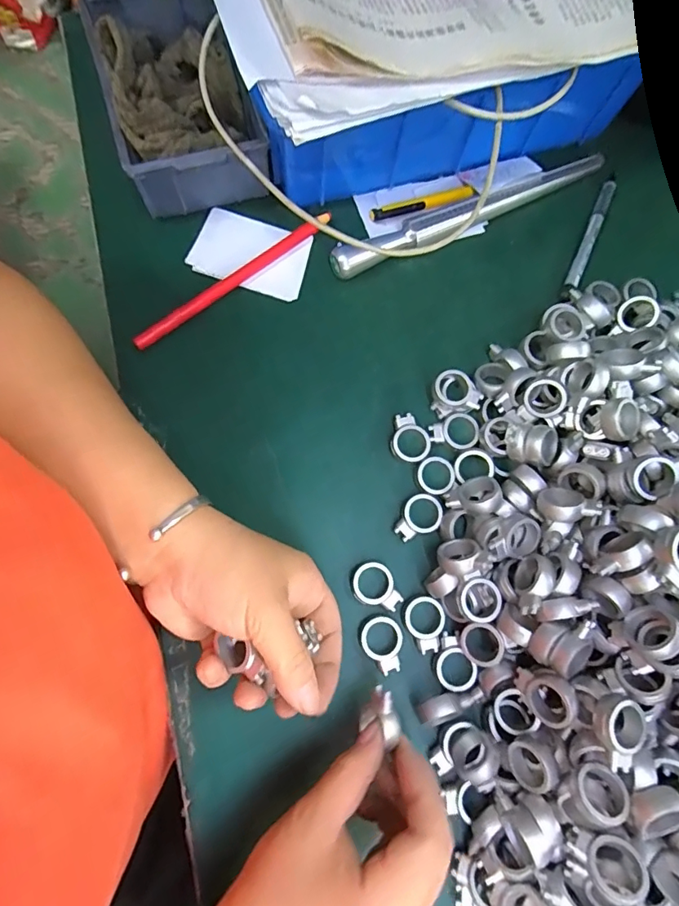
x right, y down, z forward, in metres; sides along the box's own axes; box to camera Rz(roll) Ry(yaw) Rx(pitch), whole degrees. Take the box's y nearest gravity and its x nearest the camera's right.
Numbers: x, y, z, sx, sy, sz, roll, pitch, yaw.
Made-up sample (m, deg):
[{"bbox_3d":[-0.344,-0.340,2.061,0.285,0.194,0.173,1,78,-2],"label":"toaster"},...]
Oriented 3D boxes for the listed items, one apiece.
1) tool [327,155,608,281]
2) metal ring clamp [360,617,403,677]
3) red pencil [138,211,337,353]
[{"bbox_3d":[0.101,-0.180,0.350,0.231,0.020,0.021,-24,80,-6],"label":"tool"},{"bbox_3d":[0.027,0.119,0.292,0.025,0.007,0.034,-12,79,-4],"label":"metal ring clamp"},{"bbox_3d":[-0.075,-0.125,0.338,0.165,0.011,0.009,-38,82,-9],"label":"red pencil"}]

